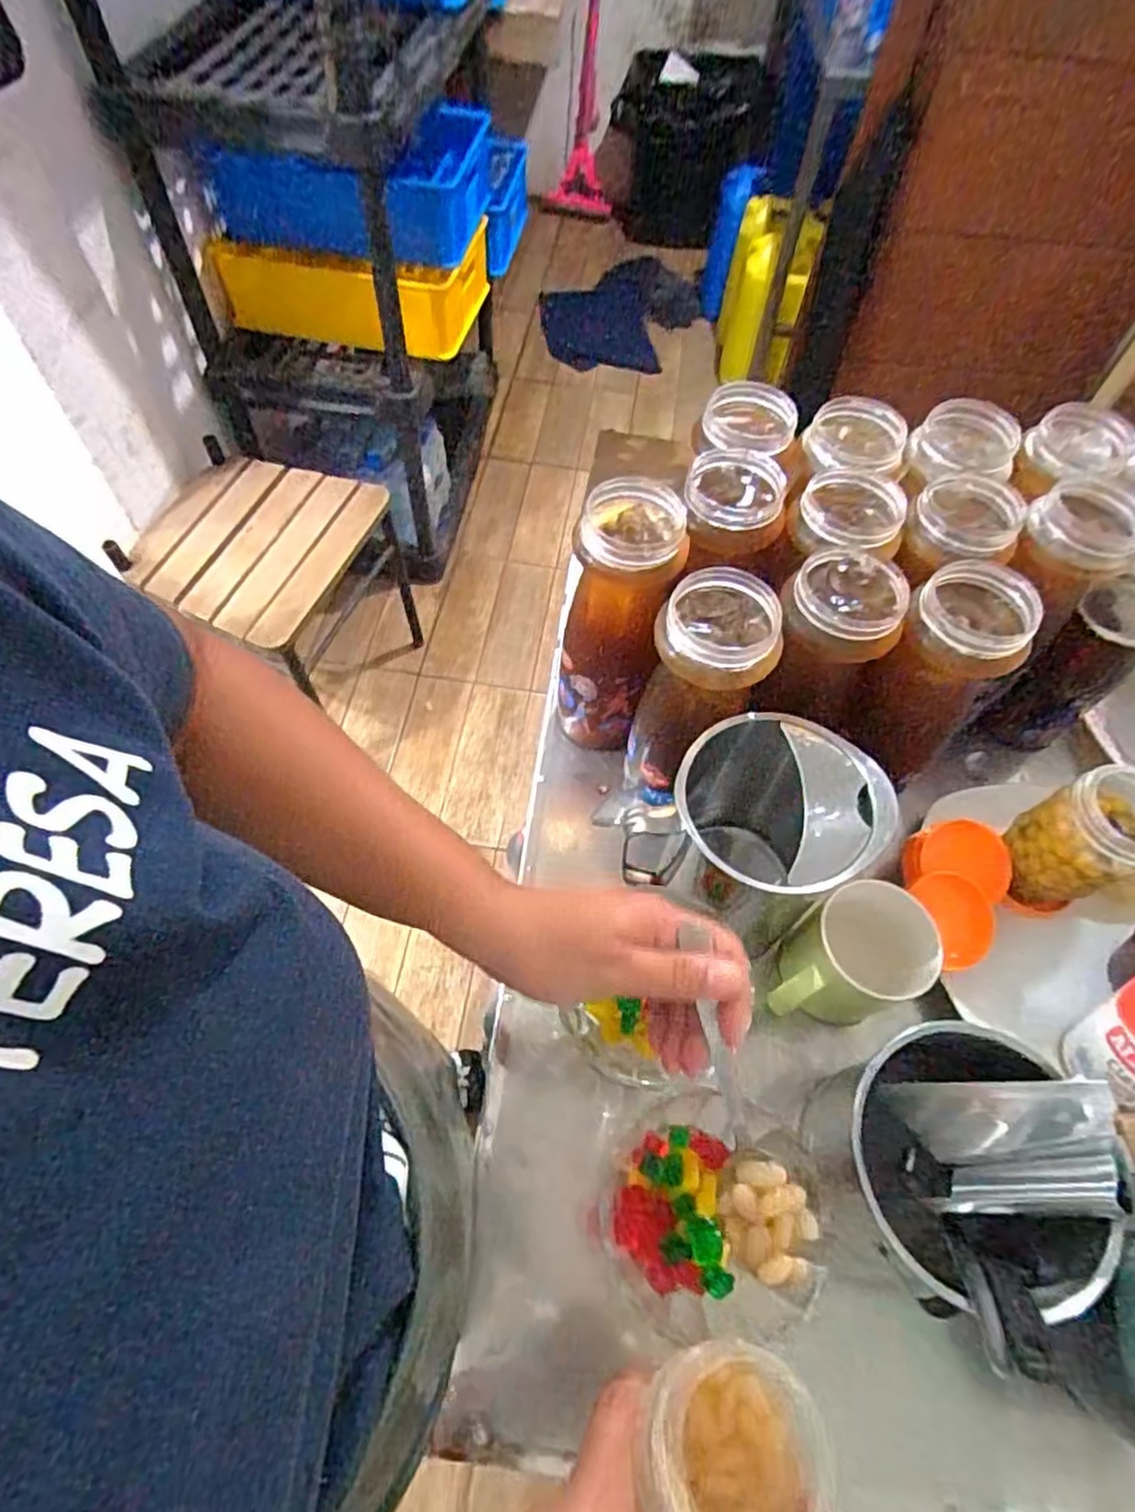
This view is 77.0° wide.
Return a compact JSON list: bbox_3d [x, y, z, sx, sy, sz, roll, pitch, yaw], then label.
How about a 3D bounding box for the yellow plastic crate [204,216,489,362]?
[{"bbox_3d":[-0.427,-0.982,1.460,0.494,0.166,0.315,8,60,2],"label":"yellow plastic crate"}]

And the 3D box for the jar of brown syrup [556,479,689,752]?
[{"bbox_3d":[0.037,-0.098,0.579,0.077,0.239,0.073,1,60,-2],"label":"jar of brown syrup"}]

